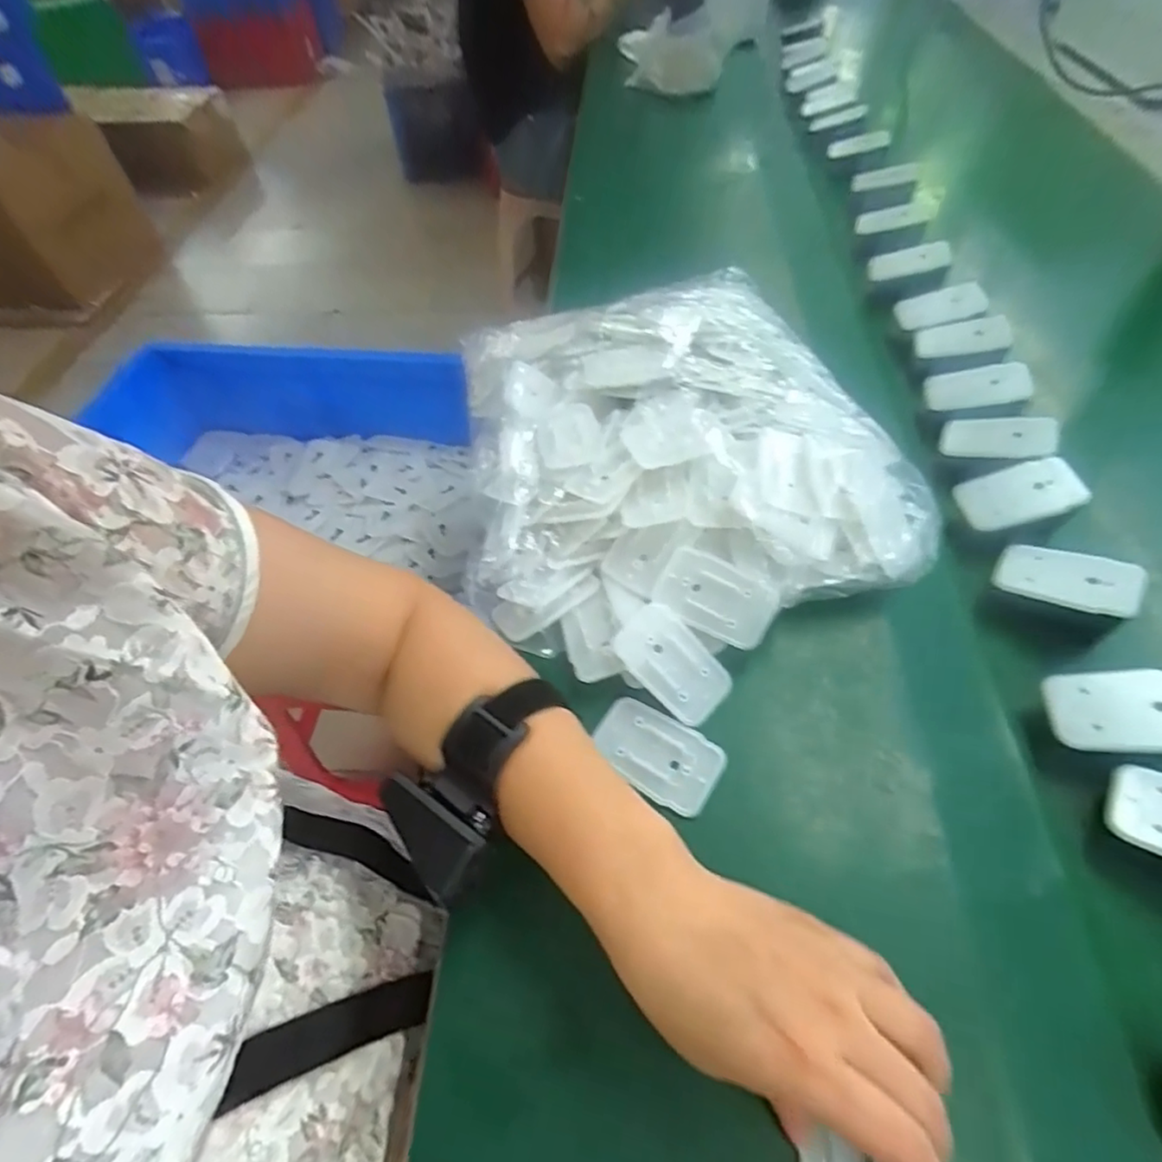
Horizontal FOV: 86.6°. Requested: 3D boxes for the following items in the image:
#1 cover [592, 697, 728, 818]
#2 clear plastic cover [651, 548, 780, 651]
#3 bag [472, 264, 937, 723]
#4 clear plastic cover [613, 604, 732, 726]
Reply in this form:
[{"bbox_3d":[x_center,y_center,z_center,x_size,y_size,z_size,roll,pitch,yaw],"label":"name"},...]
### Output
[{"bbox_3d":[0.041,0.096,0.344,0.070,0.005,0.042,27,60,21],"label":"cover"},{"bbox_3d":[0.080,0.009,0.369,0.068,0.005,0.044,25,82,17],"label":"clear plastic cover"},{"bbox_3d":[0.053,-0.093,0.449,0.294,0.080,0.350,-17,55,-9],"label":"bag"},{"bbox_3d":[0.054,0.048,0.361,0.068,0.004,0.041,45,71,4],"label":"clear plastic cover"}]

